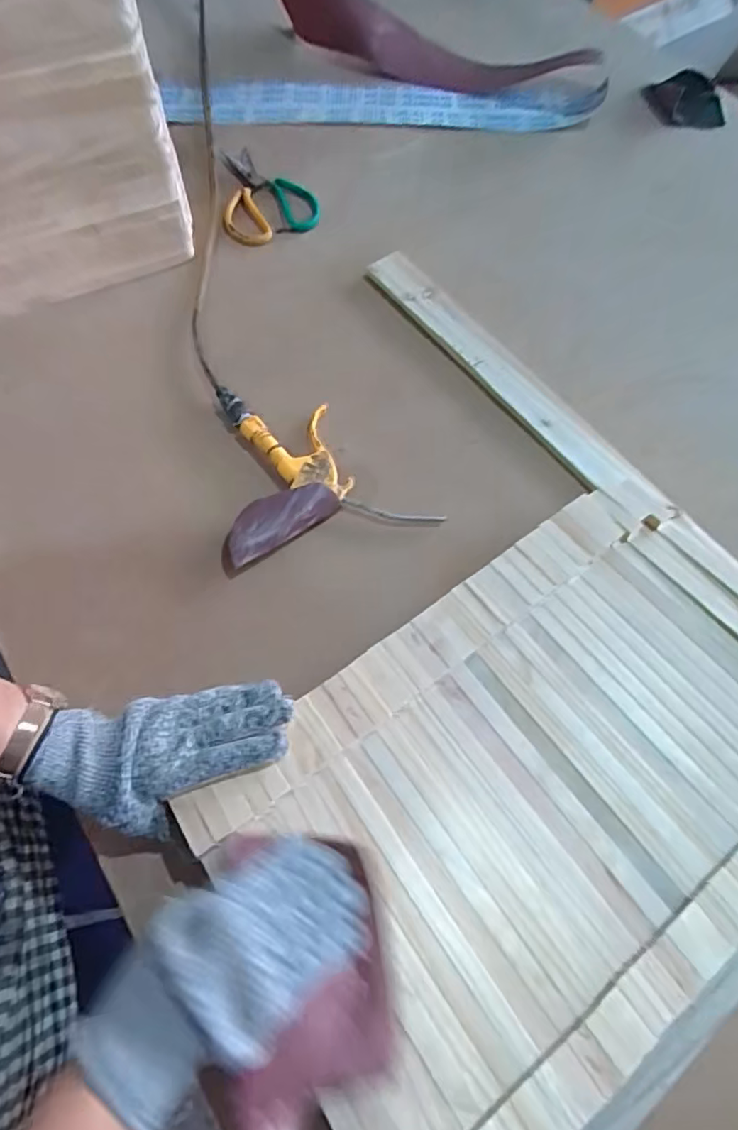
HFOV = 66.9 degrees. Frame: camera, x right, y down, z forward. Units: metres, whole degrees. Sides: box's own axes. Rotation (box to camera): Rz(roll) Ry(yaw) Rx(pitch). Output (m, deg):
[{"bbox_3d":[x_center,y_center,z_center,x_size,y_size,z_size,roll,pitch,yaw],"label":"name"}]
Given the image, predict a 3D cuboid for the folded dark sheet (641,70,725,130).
[{"bbox_3d":[0.473,-0.698,0.838,0.089,0.026,0.112,-11,70,-4],"label":"folded dark sheet"}]

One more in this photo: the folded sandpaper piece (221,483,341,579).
[{"bbox_3d":[-0.090,-0.042,0.532,0.124,0.021,0.043,-34,73,-12],"label":"folded sandpaper piece"}]

